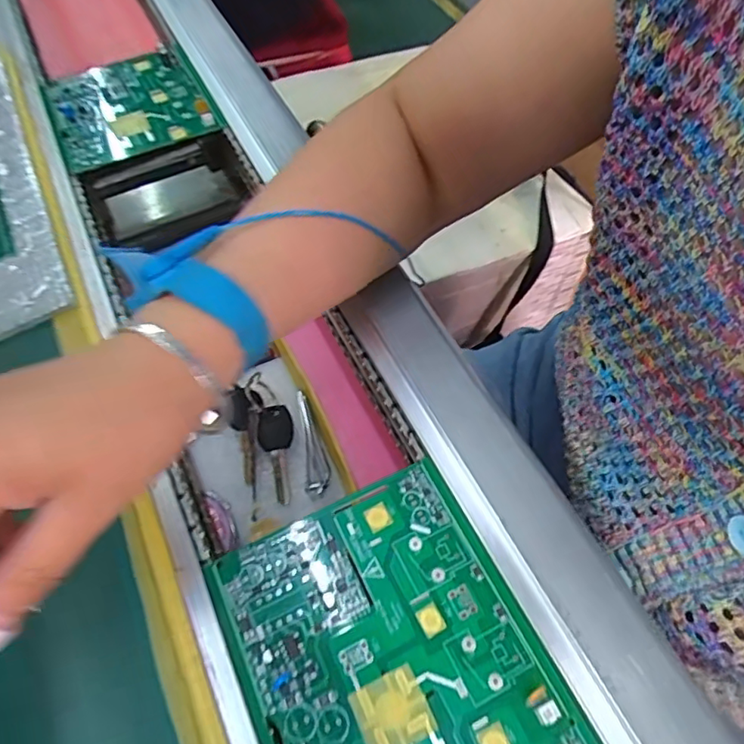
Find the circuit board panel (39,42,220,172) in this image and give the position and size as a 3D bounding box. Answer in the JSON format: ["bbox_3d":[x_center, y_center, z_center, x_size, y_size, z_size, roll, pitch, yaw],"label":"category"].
[{"bbox_3d":[-0.206,-0.227,0.480,0.122,0.022,0.131,-24,61,-14],"label":"circuit board panel"}]

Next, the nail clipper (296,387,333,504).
[{"bbox_3d":[-0.039,0.048,0.388,0.018,0.009,0.075,-8,59,-2],"label":"nail clipper"}]

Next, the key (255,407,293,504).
[{"bbox_3d":[-0.063,0.054,0.384,0.024,0.013,0.065,-12,59,-5],"label":"key"}]

